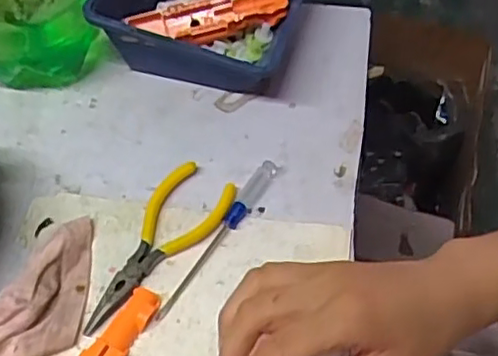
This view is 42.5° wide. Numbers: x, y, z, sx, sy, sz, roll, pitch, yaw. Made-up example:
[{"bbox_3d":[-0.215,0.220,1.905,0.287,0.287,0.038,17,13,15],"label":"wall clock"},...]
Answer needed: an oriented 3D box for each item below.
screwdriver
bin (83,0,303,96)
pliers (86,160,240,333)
[{"bbox_3d":[-0.018,0.036,0.409,0.010,0.010,0.129,27,59,18],"label":"screwdriver"},{"bbox_3d":[-0.034,-0.123,0.489,0.136,0.072,0.118,13,56,9],"label":"bin"},{"bbox_3d":[-0.060,0.044,0.408,0.048,0.007,0.129,29,60,19],"label":"pliers"}]

